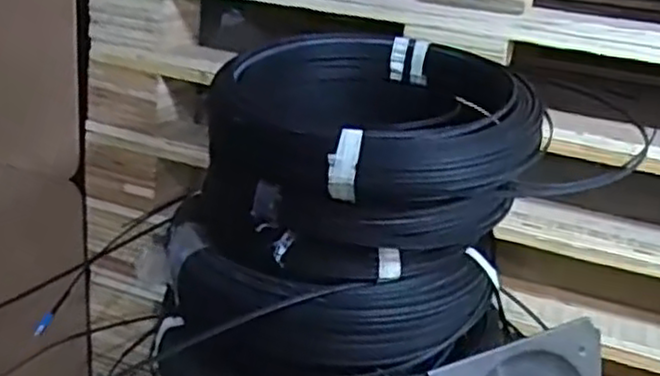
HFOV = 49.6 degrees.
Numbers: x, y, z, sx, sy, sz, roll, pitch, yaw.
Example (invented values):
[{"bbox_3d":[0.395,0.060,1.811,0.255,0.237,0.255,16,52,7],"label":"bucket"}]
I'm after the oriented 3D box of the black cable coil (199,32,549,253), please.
[{"bbox_3d":[0.049,-0.050,0.693,0.300,0.132,0.262,-8,26,-32],"label":"black cable coil"}]

